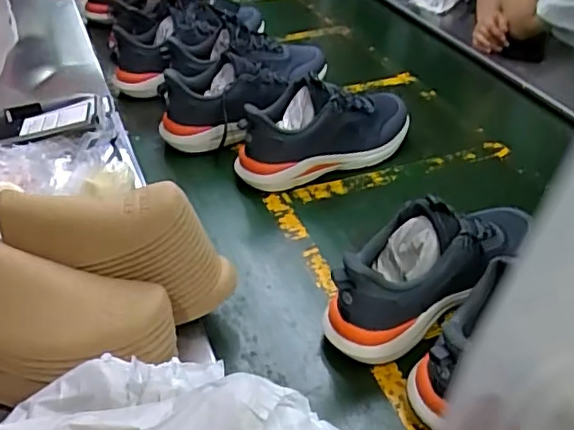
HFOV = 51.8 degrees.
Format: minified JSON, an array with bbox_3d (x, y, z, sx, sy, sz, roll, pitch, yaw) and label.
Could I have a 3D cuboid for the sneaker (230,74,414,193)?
[{"bbox_3d":[0.072,-0.144,0.982,0.334,0.147,0.112,-19,43,-22],"label":"sneaker"}]

